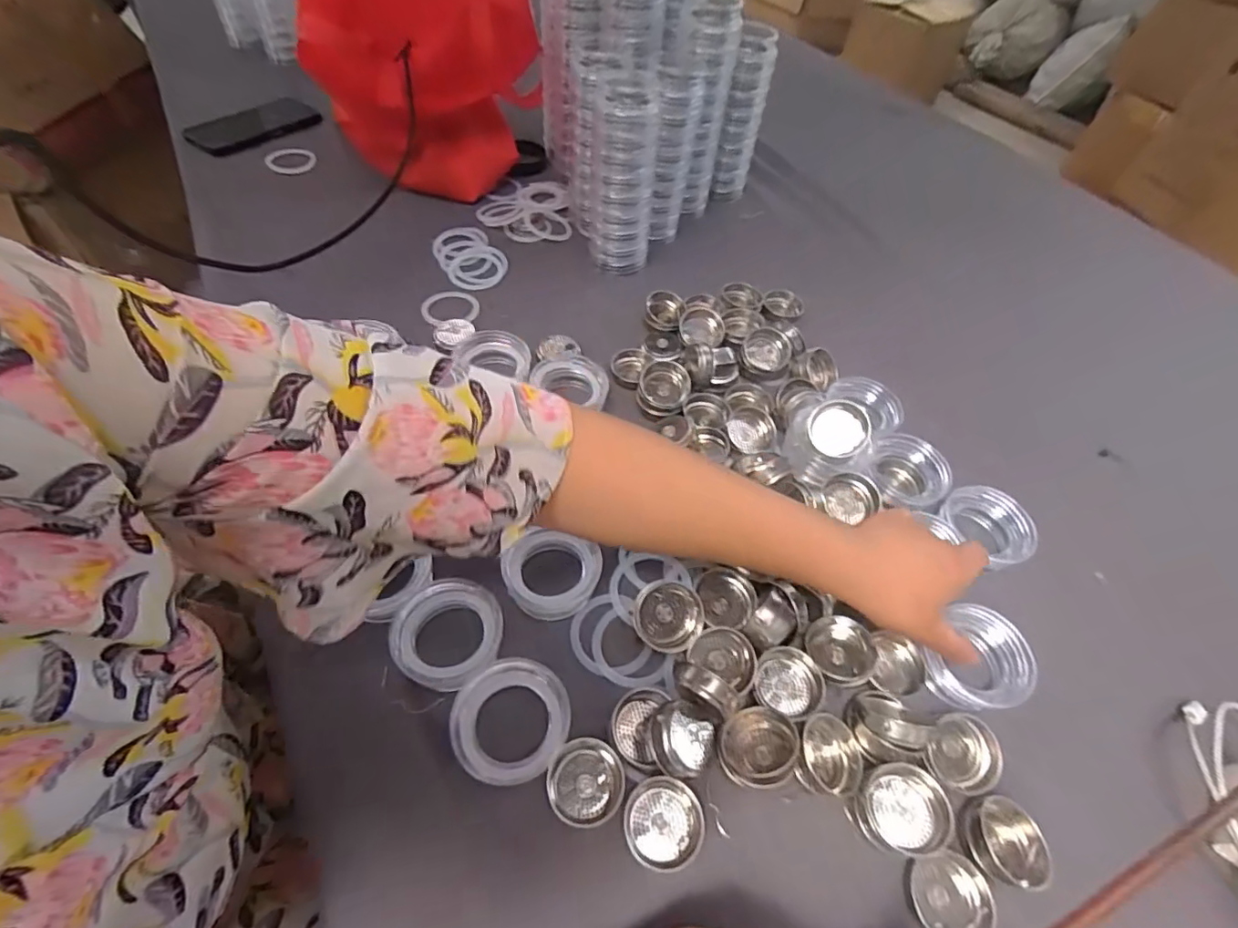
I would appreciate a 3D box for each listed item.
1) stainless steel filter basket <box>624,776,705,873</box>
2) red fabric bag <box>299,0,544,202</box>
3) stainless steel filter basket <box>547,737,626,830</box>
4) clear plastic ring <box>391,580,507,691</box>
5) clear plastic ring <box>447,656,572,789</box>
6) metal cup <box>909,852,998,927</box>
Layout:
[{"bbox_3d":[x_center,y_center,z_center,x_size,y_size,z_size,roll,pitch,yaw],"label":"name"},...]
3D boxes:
[{"bbox_3d":[0.026,0.210,0.325,0.043,0.015,0.044,2,53,-3],"label":"stainless steel filter basket"},{"bbox_3d":[-0.220,-0.464,0.658,0.244,0.236,0.182,-5,55,-9],"label":"red fabric bag"},{"bbox_3d":[-0.019,0.189,0.331,0.044,0.021,0.045,2,53,-3],"label":"stainless steel filter basket"},{"bbox_3d":[-0.113,0.114,0.371,0.068,0.032,0.066,2,53,-3],"label":"clear plastic ring"},{"bbox_3d":[-0.066,0.159,0.345,0.069,0.028,0.066,2,53,-3],"label":"clear plastic ring"},{"bbox_3d":[0.187,0.245,0.311,0.039,0.014,0.041,2,53,-3],"label":"metal cup"}]

